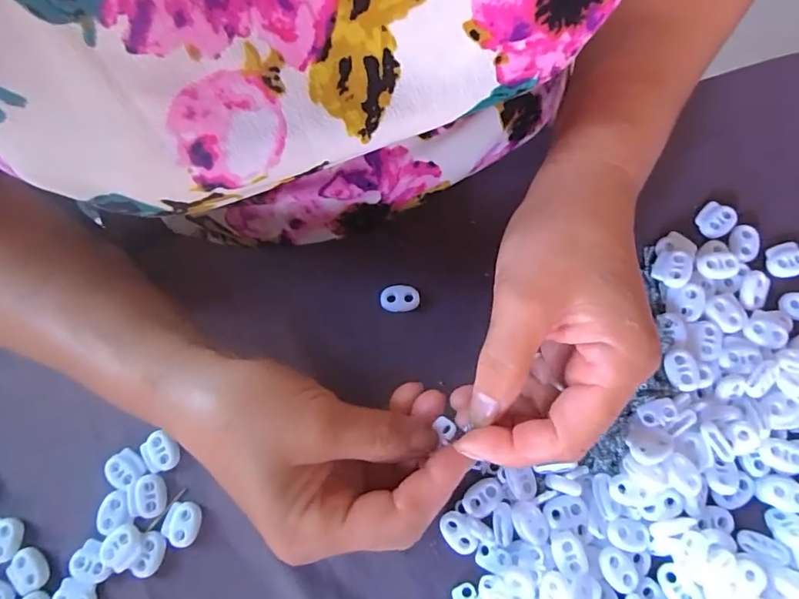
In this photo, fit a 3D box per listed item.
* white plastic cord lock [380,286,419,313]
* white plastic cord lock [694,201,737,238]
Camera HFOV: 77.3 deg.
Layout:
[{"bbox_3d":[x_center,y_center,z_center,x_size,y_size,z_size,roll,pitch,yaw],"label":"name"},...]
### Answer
[{"bbox_3d":[0.000,0.000,0.294,0.022,0.004,0.015,-9,78,-2],"label":"white plastic cord lock"},{"bbox_3d":[0.188,-0.047,0.297,0.021,0.005,0.019,-43,79,-8],"label":"white plastic cord lock"}]

